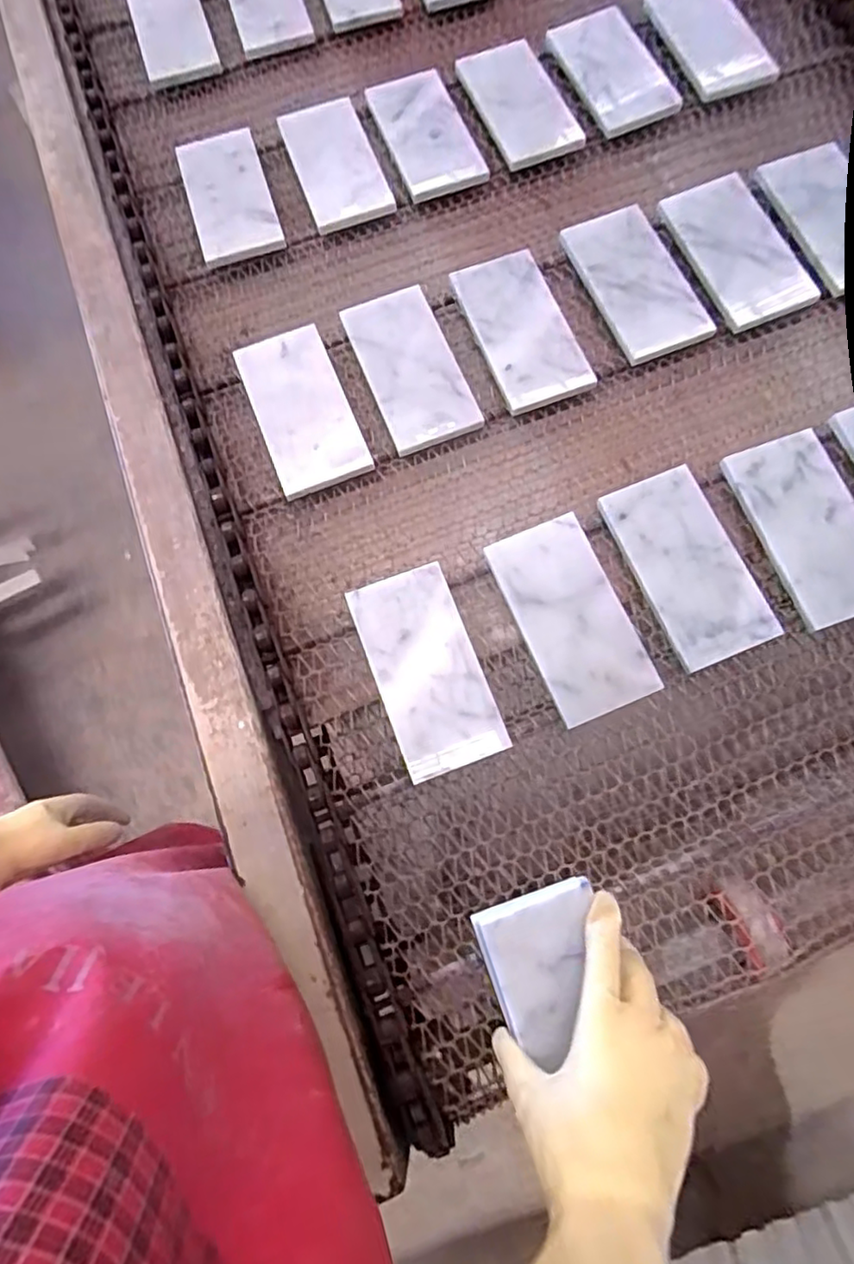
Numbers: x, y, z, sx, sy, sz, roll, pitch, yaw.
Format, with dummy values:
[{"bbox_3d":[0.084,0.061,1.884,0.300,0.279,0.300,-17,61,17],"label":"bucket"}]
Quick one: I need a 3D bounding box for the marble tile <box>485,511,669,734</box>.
[{"bbox_3d":[0.110,-0.012,0.475,0.076,0.004,0.152,-23,77,0],"label":"marble tile"}]

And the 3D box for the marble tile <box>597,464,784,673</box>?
[{"bbox_3d":[0.203,-0.053,0.485,0.080,0.006,0.154,-22,76,-4],"label":"marble tile"}]

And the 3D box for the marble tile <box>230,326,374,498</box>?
[{"bbox_3d":[-0.108,-0.193,0.531,0.077,0.014,0.152,-20,70,-8],"label":"marble tile"}]

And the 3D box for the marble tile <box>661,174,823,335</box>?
[{"bbox_3d":[0.282,-0.354,0.571,0.080,0.013,0.160,-20,74,6],"label":"marble tile"}]

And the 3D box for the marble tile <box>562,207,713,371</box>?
[{"bbox_3d":[0.188,-0.320,0.563,0.077,0.008,0.156,-21,74,2],"label":"marble tile"}]

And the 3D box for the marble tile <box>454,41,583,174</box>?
[{"bbox_3d":[0.094,-0.543,0.635,0.081,0.015,0.148,-20,72,-3],"label":"marble tile"}]

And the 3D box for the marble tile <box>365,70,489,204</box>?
[{"bbox_3d":[-0.003,-0.500,0.622,0.078,0.018,0.143,-20,72,-3],"label":"marble tile"}]

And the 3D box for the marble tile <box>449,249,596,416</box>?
[{"bbox_3d":[0.081,-0.271,0.552,0.078,0.014,0.152,-21,70,1],"label":"marble tile"}]

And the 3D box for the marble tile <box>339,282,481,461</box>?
[{"bbox_3d":[-0.016,-0.232,0.539,0.075,0.009,0.157,-22,70,0],"label":"marble tile"}]

